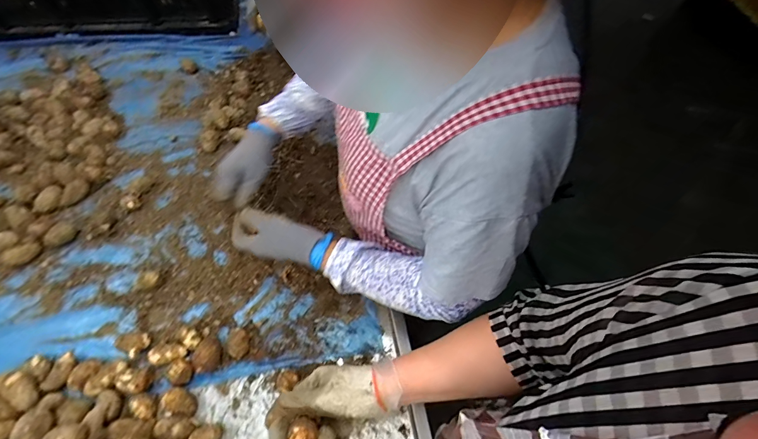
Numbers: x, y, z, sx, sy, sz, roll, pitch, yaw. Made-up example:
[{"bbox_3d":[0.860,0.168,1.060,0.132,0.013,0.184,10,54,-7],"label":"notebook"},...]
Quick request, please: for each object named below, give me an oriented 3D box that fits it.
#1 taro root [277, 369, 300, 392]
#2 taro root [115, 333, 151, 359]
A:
[{"bbox_3d":[-0.141,0.249,0.576,0.026,0.025,0.031,38,66,18],"label":"taro root"},{"bbox_3d":[-0.388,0.197,0.593,0.040,0.034,0.037,1,60,-1],"label":"taro root"}]

